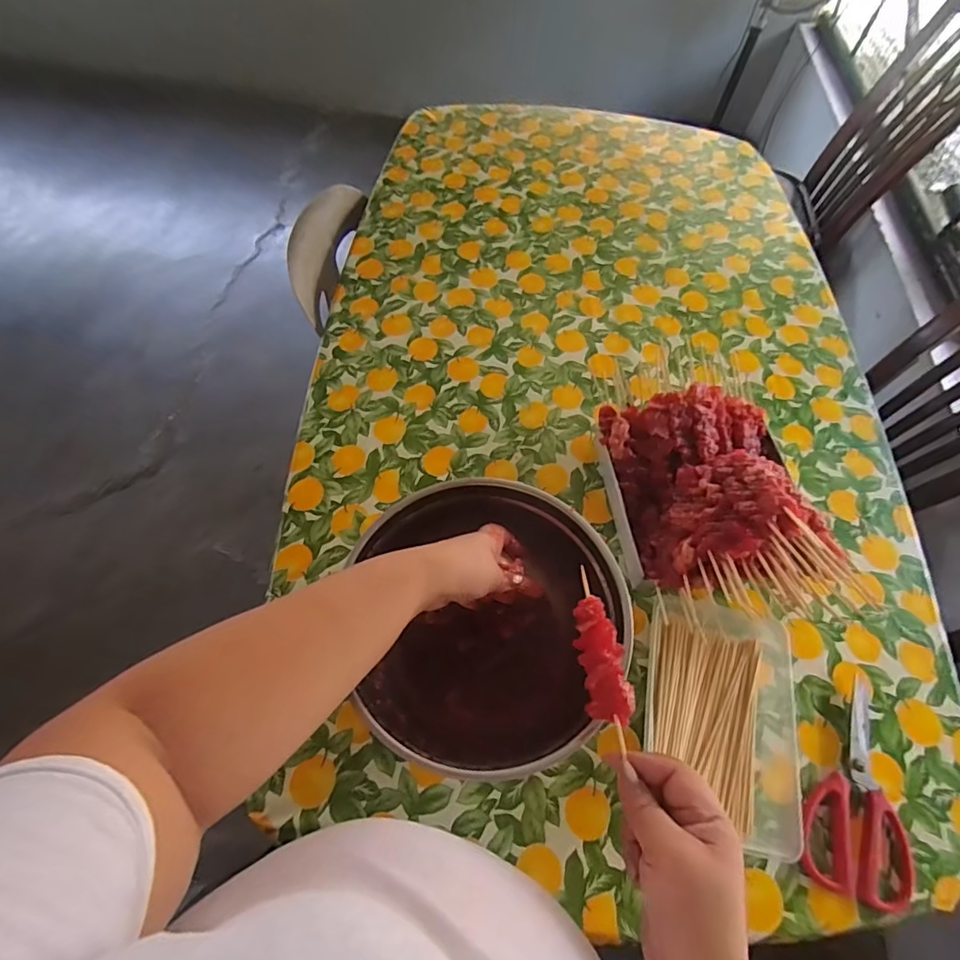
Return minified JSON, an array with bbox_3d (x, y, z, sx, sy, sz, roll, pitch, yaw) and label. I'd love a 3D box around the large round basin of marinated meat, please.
[{"bbox_3d":[0.012,0.142,0.543,0.243,0.126,0.254,1,62,-2],"label":"large round basin of marinated meat"}]

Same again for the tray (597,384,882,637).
[{"bbox_3d":[0.302,0.009,0.636,0.245,0.157,0.267,-6,62,-5],"label":"tray"}]

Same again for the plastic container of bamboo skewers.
[{"bbox_3d":[0.258,0.249,0.559,0.167,0.054,0.238,11,62,4],"label":"plastic container of bamboo skewers"}]

